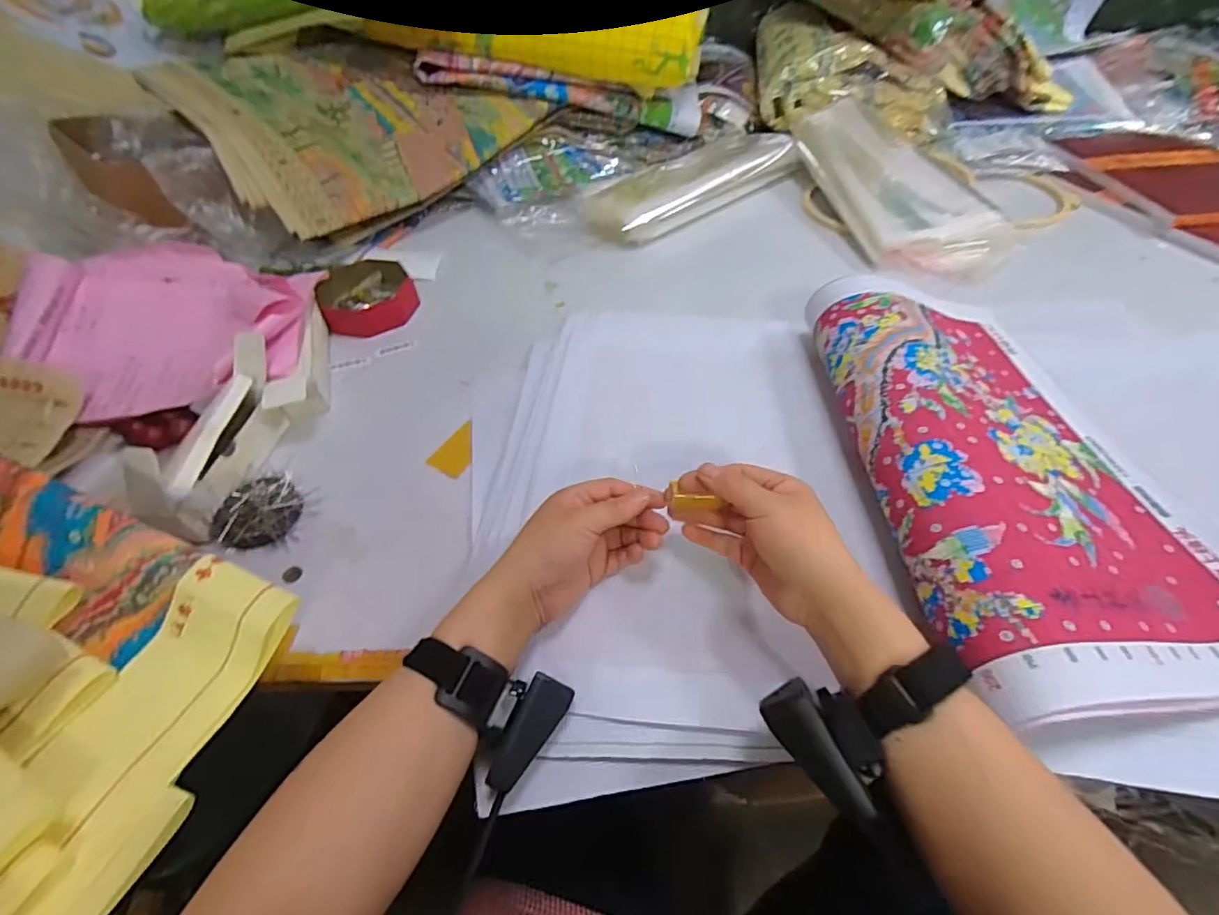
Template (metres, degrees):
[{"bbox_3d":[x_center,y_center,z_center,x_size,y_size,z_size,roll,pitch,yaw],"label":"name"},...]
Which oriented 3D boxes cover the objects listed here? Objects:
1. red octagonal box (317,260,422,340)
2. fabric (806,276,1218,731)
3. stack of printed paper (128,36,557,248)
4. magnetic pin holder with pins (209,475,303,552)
[{"bbox_3d":[-0.302,-0.201,0.686,0.112,0.042,0.111,-30,52,-18],"label":"red octagonal box"},{"bbox_3d":[0.323,-0.011,0.457,0.253,0.065,0.408,-8,51,-2],"label":"fabric"},{"bbox_3d":[-0.375,-0.530,0.844,0.483,0.113,0.355,-35,74,-31],"label":"stack of printed paper"},{"bbox_3d":[-0.315,0.051,0.498,0.059,0.030,0.072,31,55,26],"label":"magnetic pin holder with pins"}]

